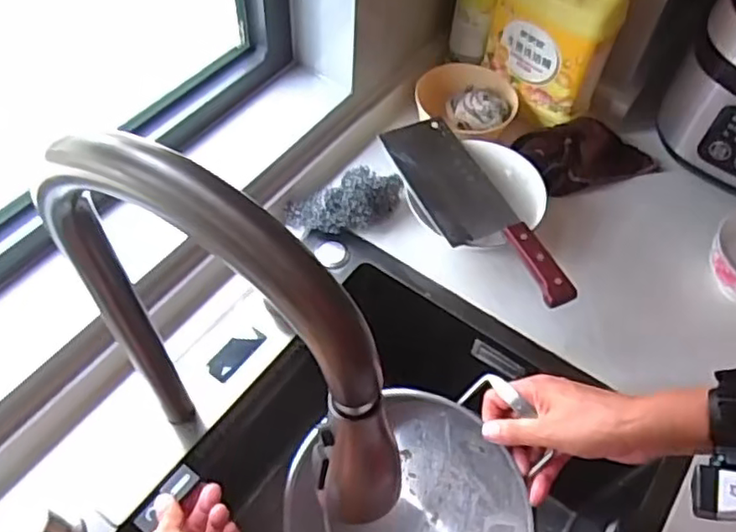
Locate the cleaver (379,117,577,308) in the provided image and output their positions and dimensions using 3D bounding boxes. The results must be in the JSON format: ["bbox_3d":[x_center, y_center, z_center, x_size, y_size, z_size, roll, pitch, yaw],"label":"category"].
[{"bbox_3d":[0.108,-0.064,0.684,0.085,0.021,0.279,-23,58,-18],"label":"cleaver"}]

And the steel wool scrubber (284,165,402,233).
[{"bbox_3d":[-0.027,-0.069,0.723,0.129,0.048,0.048,-16,55,5],"label":"steel wool scrubber"}]

